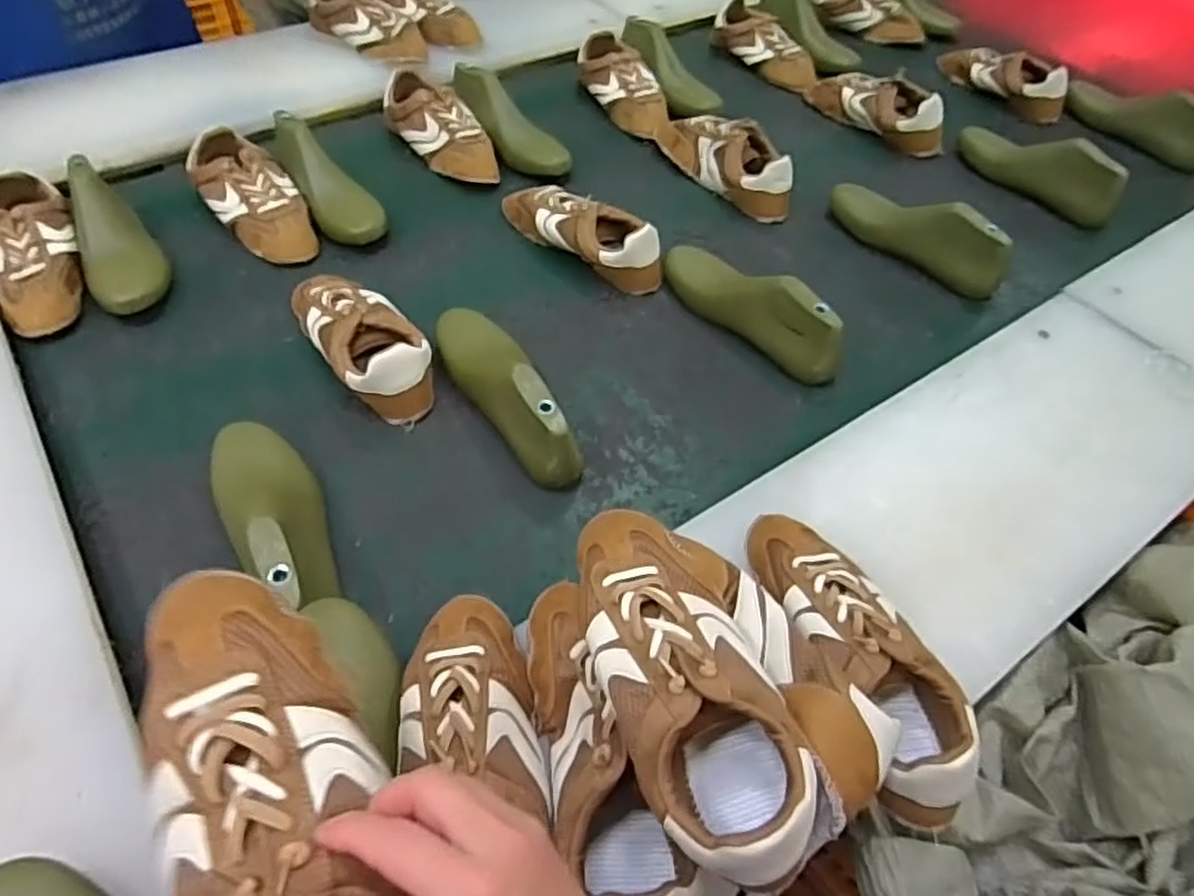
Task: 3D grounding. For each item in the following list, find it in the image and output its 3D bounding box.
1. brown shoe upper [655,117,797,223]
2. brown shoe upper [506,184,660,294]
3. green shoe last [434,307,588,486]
[{"bbox_3d":[0.185,-0.405,1.026,0.088,0.085,0.230,-29,58,-21],"label":"brown shoe upper"},{"bbox_3d":[-0.028,-0.269,0.903,0.243,0.066,0.074,33,59,22],"label":"brown shoe upper"},{"bbox_3d":[-0.090,-0.068,0.725,0.074,0.087,0.243,-25,57,-19],"label":"green shoe last"}]

